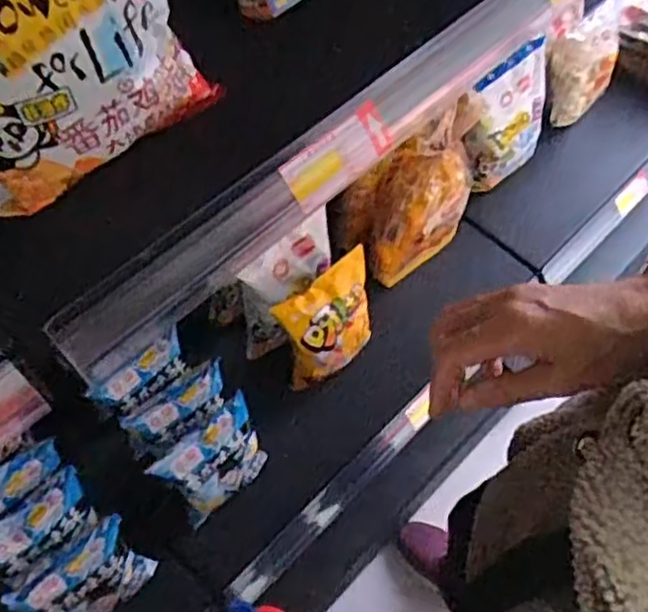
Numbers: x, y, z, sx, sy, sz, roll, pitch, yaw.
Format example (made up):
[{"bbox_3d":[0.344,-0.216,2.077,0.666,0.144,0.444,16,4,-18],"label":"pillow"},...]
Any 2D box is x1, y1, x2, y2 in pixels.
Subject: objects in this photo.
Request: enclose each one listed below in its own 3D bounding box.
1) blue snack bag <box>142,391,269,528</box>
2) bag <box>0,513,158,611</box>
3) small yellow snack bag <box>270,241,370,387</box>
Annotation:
[{"bbox_3d":[-0.139,0.190,0.894,0.135,0.118,0.058,-42,36,-26],"label":"blue snack bag"},{"bbox_3d":[-0.264,0.316,0.805,0.138,0.105,0.064,-36,68,-21],"label":"bag"},{"bbox_3d":[0.012,0.030,0.977,0.151,0.170,0.080,-36,68,-21],"label":"small yellow snack bag"}]

